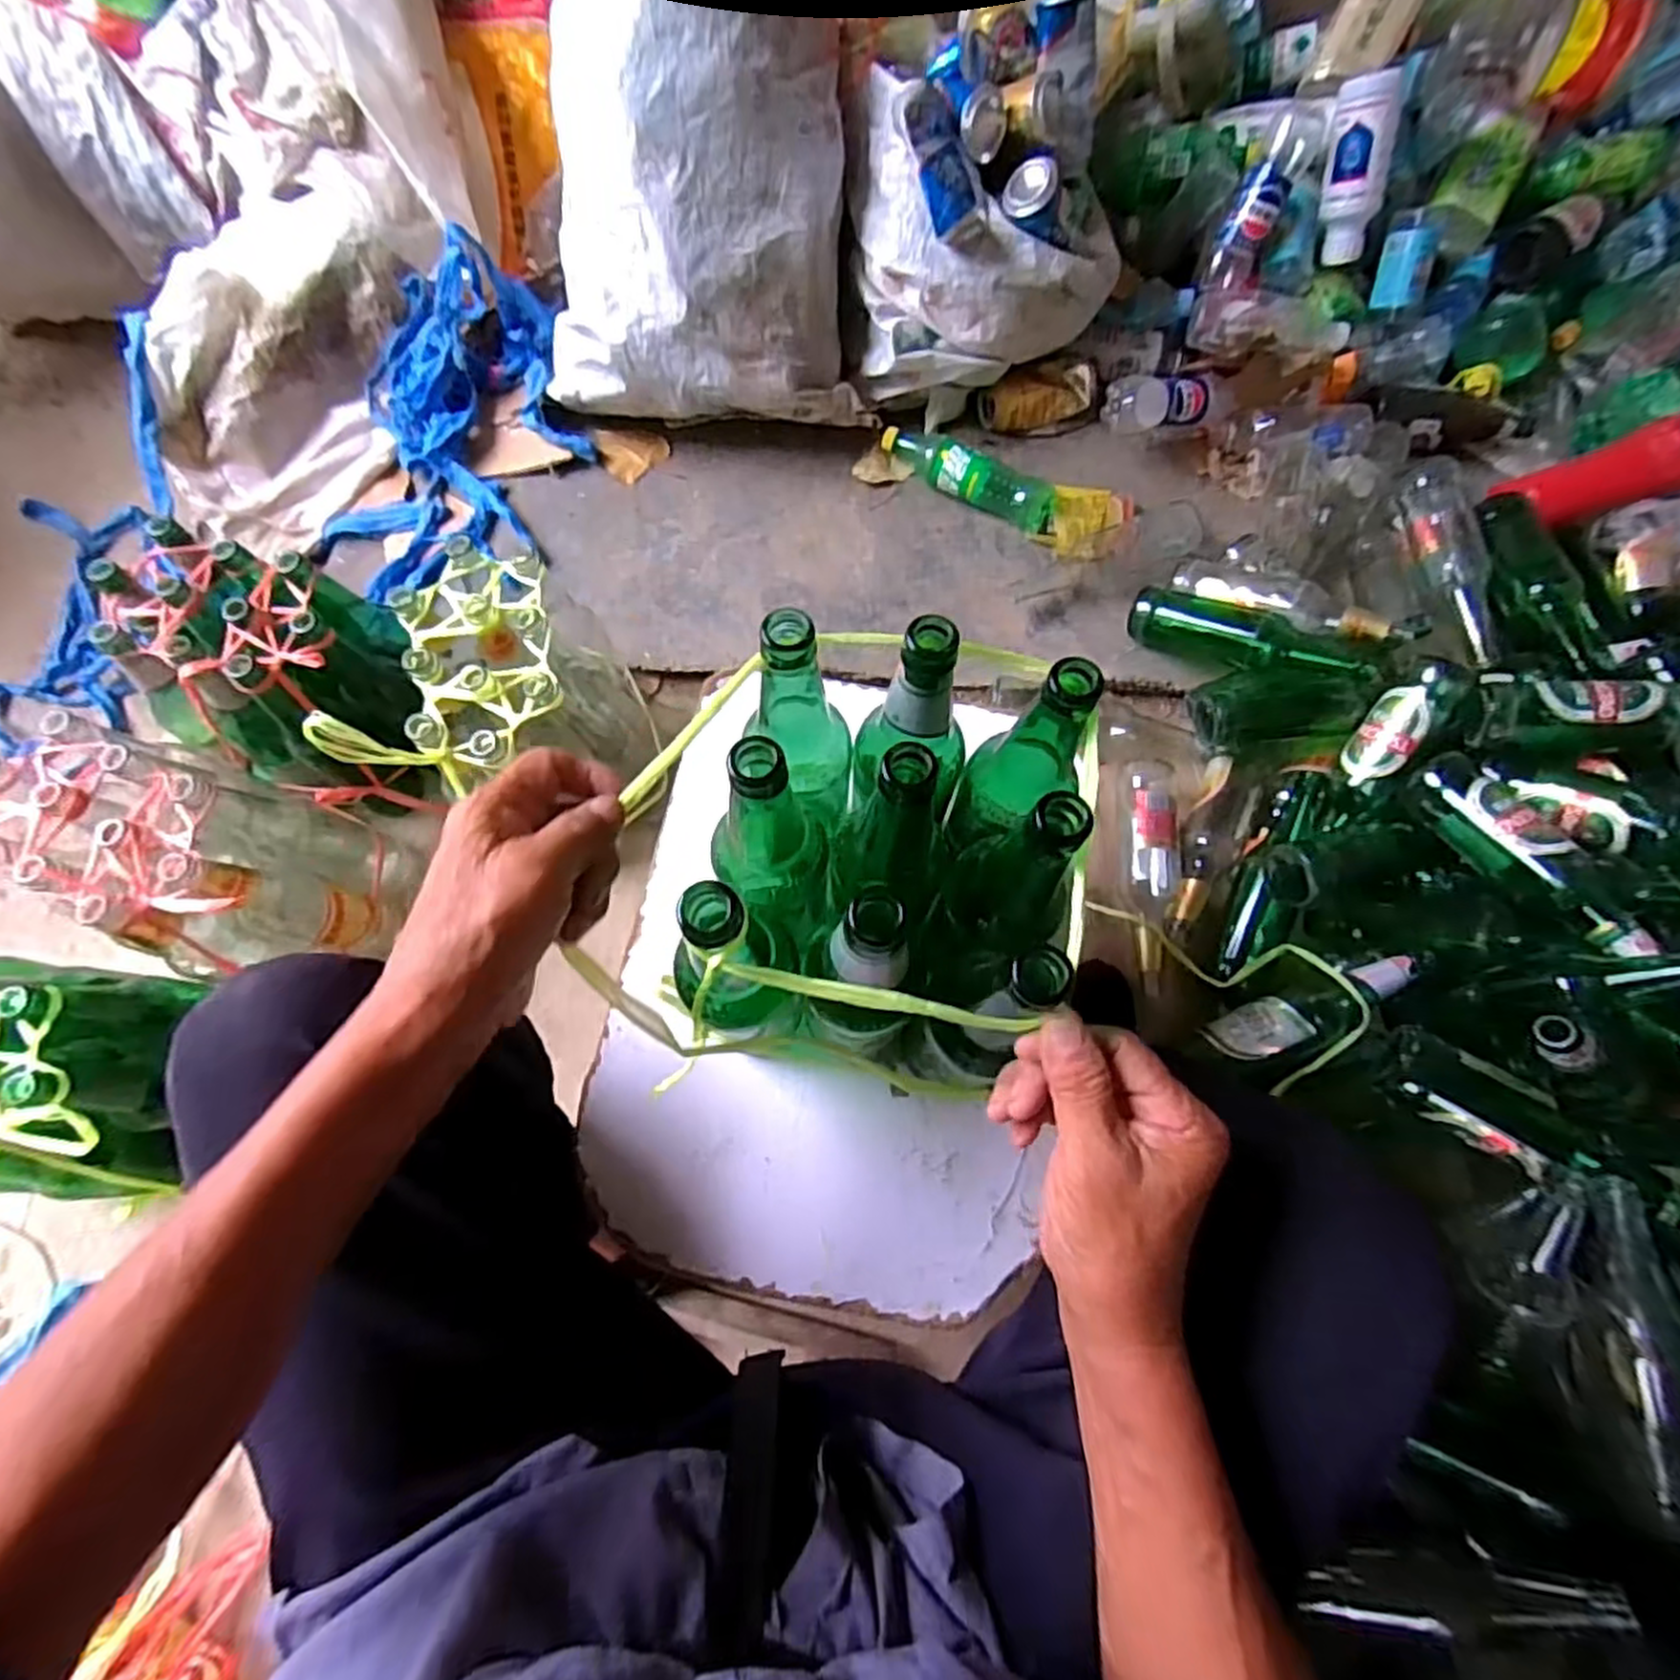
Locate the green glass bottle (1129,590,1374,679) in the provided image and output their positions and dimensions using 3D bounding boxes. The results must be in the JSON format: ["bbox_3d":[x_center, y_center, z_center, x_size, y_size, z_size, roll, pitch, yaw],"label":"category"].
[{"bbox_3d":[0.464,-0.241,0.872,0.258,0.061,0.074,23,72,25],"label":"green glass bottle"}]

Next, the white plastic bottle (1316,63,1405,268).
[{"bbox_3d":[0.655,-0.841,0.963,0.060,0.183,0.063,-30,43,-10],"label":"white plastic bottle"}]

